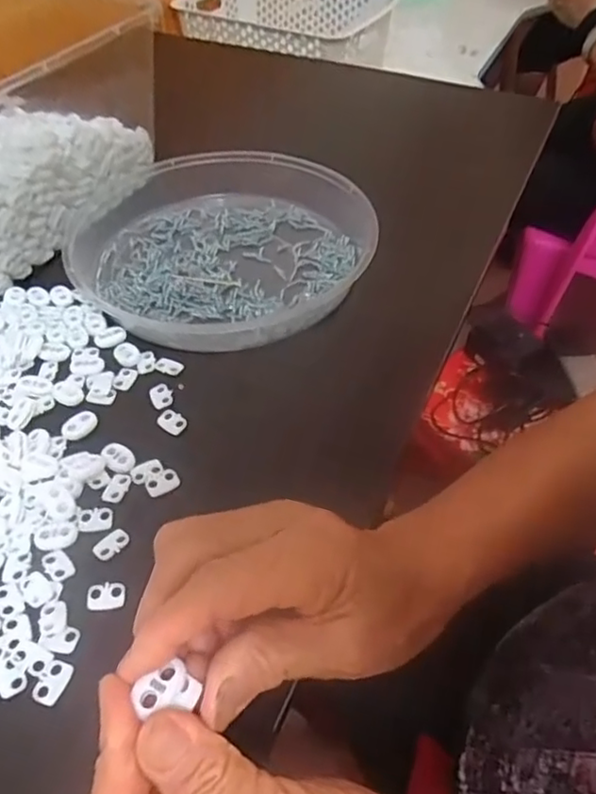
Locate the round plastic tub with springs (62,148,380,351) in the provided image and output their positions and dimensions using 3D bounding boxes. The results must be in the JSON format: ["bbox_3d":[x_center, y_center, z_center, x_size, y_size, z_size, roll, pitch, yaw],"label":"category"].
[{"bbox_3d":[-0.064,-0.129,0.490,0.236,0.042,0.215,2,48,-2],"label":"round plastic tub with springs"}]

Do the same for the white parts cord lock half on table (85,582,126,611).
[{"bbox_3d":[-0.097,0.100,0.308,0.019,0.004,0.014,-1,48,-4],"label":"white parts cord lock half on table"}]

